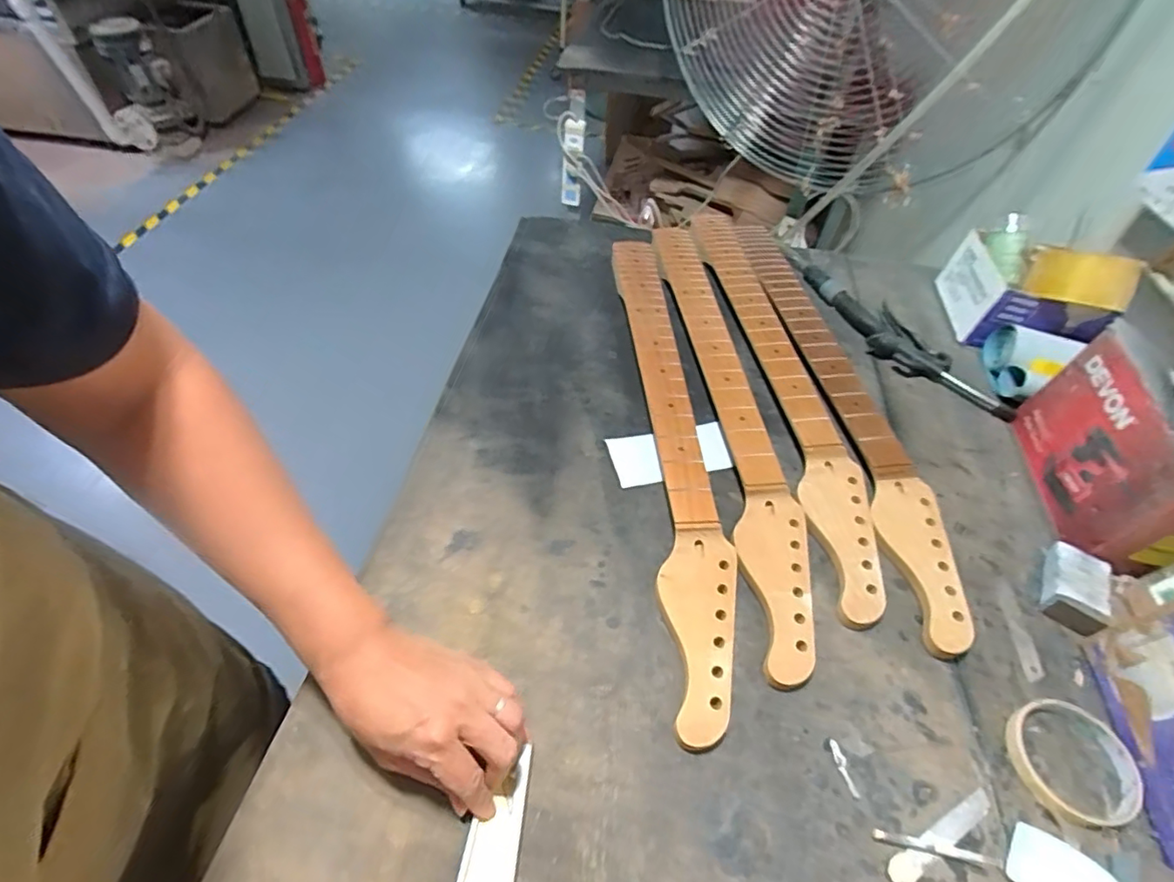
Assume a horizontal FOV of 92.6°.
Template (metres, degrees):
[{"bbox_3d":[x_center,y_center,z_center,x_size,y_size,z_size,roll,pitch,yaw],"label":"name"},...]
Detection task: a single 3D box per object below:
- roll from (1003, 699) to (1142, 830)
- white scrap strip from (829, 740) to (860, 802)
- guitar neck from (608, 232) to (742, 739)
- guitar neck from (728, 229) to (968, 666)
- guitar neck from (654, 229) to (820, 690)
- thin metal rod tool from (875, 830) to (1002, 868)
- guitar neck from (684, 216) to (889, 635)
[{"bbox_3d":[0.371,0.243,0.428,0.086,0.016,0.084,1,51,-2],"label":"roll"},{"bbox_3d":[0.195,0.248,0.424,0.009,0.004,0.040,-8,52,-9],"label":"white scrap strip"},{"bbox_3d":[0.090,-0.021,0.621,0.070,0.031,0.633,-1,52,-4],"label":"guitar neck"},{"bbox_3d":[0.304,-0.076,0.677,0.085,0.029,0.645,-3,52,-5],"label":"guitar neck"},{"bbox_3d":[0.161,-0.052,0.648,0.069,0.029,0.627,-2,52,-4],"label":"guitar neck"},{"bbox_3d":[0.244,0.284,0.391,0.084,0.005,0.007,10,52,5],"label":"thin metal rod tool"},{"bbox_3d":[0.230,-0.092,0.688,0.074,0.027,0.638,-4,52,-6],"label":"guitar neck"}]

